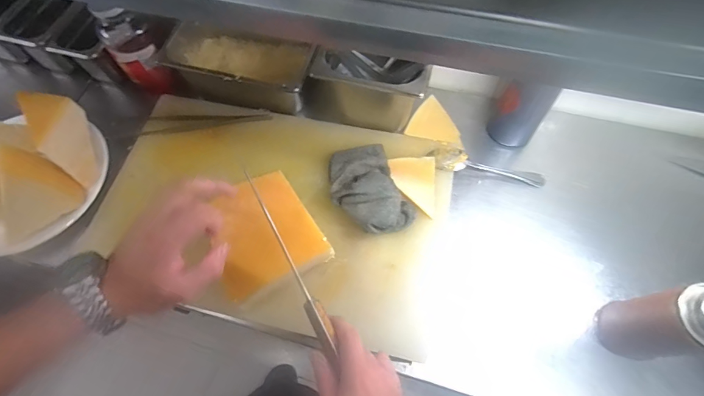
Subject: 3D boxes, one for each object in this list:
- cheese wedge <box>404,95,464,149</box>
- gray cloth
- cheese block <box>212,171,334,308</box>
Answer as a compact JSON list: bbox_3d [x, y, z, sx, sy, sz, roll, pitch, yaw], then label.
[{"bbox_3d":[0.156,-0.136,0.677,0.099,0.017,0.081,19,66,11],"label":"cheese wedge"},{"bbox_3d":[0.022,-0.020,0.578,0.108,0.052,0.158,-21,65,-9],"label":"gray cloth"},{"bbox_3d":[-0.112,0.058,0.512,0.126,0.105,0.127,-34,77,-7],"label":"cheese block"}]

